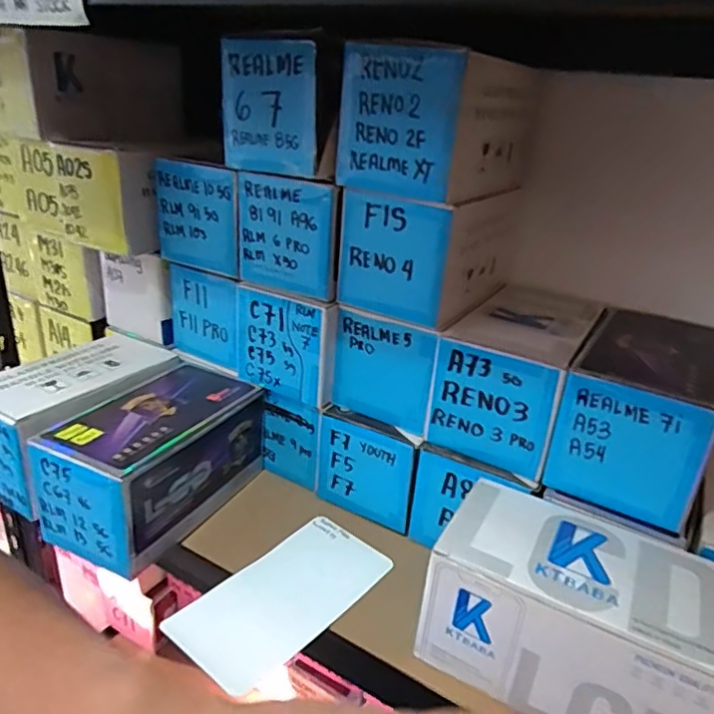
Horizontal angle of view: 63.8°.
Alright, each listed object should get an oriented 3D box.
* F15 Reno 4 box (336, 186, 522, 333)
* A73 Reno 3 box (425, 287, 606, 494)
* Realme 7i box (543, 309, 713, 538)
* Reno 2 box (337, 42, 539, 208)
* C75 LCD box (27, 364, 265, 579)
[{"bbox_3d":[0.064,-0.096,0.496,0.094,0.090,0.151,20,28,28],"label":"F15 Reno 4 box"},{"bbox_3d":[0.138,0.013,0.493,0.094,0.098,0.158,18,27,25],"label":"A73 Reno 3 box"},{"bbox_3d":[0.223,0.036,0.453,0.095,0.094,0.170,18,27,25],"label":"Realme 7i box"},{"bbox_3d":[0.068,-0.181,0.449,0.096,0.091,0.154,20,28,28],"label":"Reno 2 box"},{"bbox_3d":[-0.169,0.086,0.496,0.094,0.092,0.173,16,27,22],"label":"C75 LCD box"}]

